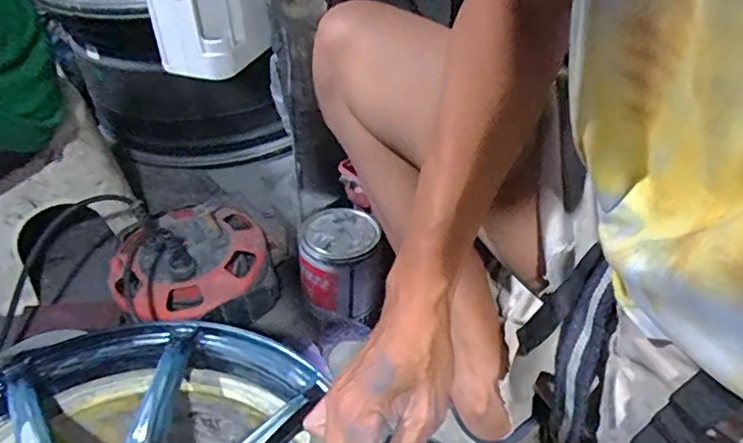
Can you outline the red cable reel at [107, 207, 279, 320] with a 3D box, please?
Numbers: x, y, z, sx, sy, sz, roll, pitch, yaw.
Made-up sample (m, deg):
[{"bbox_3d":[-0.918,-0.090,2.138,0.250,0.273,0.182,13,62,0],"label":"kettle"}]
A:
[{"bbox_3d":[-0.241,0.052,0.752,0.198,0.094,0.201,-16,44,-13],"label":"red cable reel"}]

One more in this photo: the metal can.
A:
[{"bbox_3d":[-0.040,0.062,0.748,0.102,0.120,0.116,30,52,31],"label":"metal can"}]

